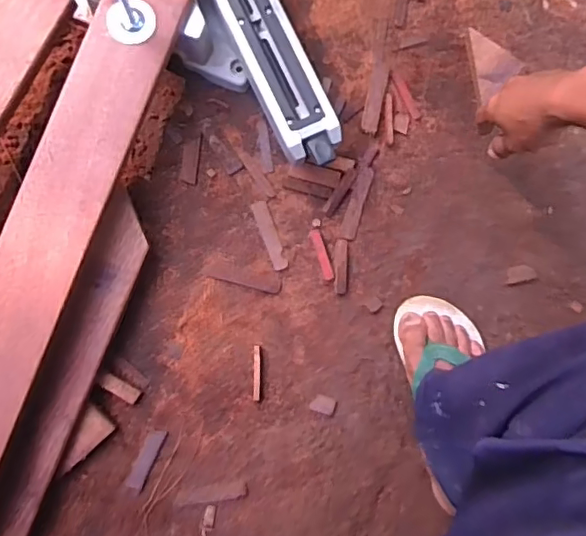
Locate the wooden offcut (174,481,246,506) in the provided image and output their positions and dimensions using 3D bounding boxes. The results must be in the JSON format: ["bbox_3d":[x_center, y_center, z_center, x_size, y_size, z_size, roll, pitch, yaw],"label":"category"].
[{"bbox_3d":[-0.098,0.271,0.670,0.084,0.007,0.019,-9,86,-4],"label":"wooden offcut"}]

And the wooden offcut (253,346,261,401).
[{"bbox_3d":[-0.043,0.128,0.680,0.008,0.010,0.066,1,85,-4],"label":"wooden offcut"}]

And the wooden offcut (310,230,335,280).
[{"bbox_3d":[0.038,-0.016,0.707,0.014,0.007,0.066,-18,87,-5],"label":"wooden offcut"}]

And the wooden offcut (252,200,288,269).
[{"bbox_3d":[-0.028,-0.041,0.704,0.019,0.004,0.089,-20,87,-5],"label":"wooden offcut"}]

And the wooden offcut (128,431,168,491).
[{"bbox_3d":[-0.175,0.229,0.671,0.020,0.004,0.072,25,84,-1],"label":"wooden offcut"}]

